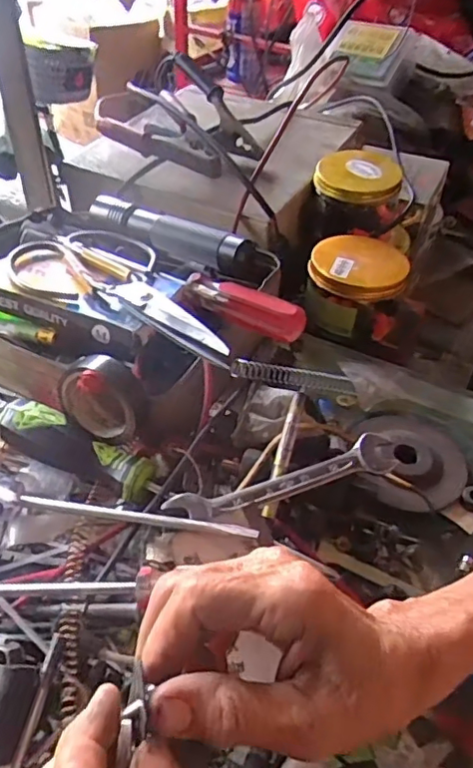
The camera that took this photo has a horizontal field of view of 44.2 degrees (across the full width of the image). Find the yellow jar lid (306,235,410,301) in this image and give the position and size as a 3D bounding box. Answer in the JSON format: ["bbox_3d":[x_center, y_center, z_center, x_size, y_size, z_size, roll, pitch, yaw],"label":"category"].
[{"bbox_3d":[0.105,-0.102,0.498,0.080,0.016,0.074,2,45,-2],"label":"yellow jar lid"}]

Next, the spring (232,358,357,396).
[{"bbox_3d":[0.044,-0.004,0.424,0.113,0.014,0.011,9,39,-34],"label":"spring"}]

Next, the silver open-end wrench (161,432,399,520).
[{"bbox_3d":[0.030,0.056,0.344,0.140,0.006,0.023,-13,48,-17],"label":"silver open-end wrench"}]

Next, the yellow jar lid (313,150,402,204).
[{"bbox_3d":[0.119,-0.205,0.566,0.080,0.018,0.084,2,45,-2],"label":"yellow jar lid"}]

